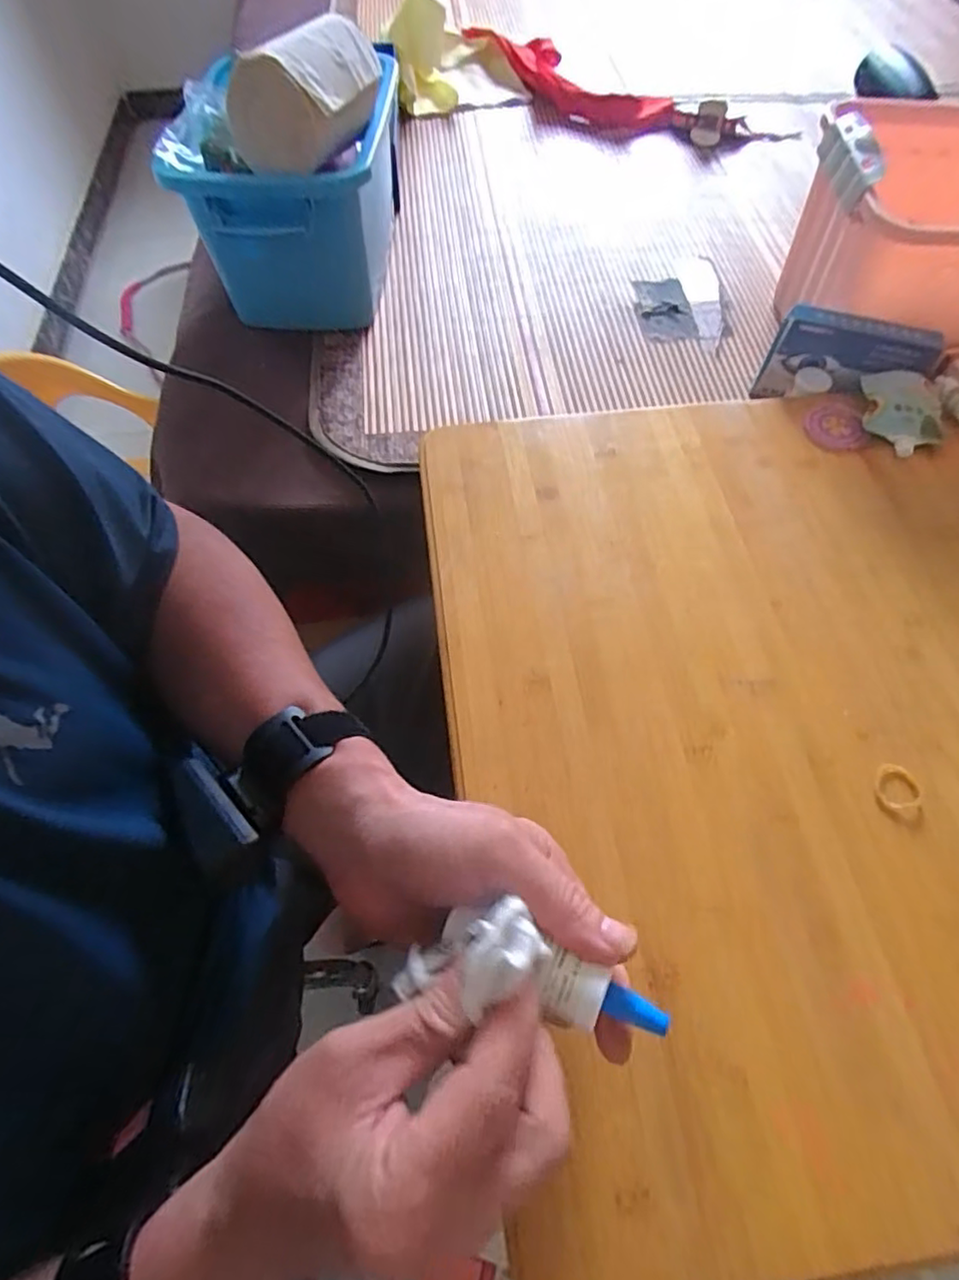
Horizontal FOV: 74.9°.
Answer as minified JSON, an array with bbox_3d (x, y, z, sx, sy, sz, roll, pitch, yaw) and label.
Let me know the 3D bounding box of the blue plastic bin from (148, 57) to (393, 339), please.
[{"bbox_3d":[-0.190,-0.469,0.670,0.194,0.166,0.261,3,60,2],"label":"blue plastic bin"}]

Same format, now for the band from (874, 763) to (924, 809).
[{"bbox_3d":[0.258,0.092,0.386,0.027,0.004,0.029,0,61,0],"label":"band"}]

